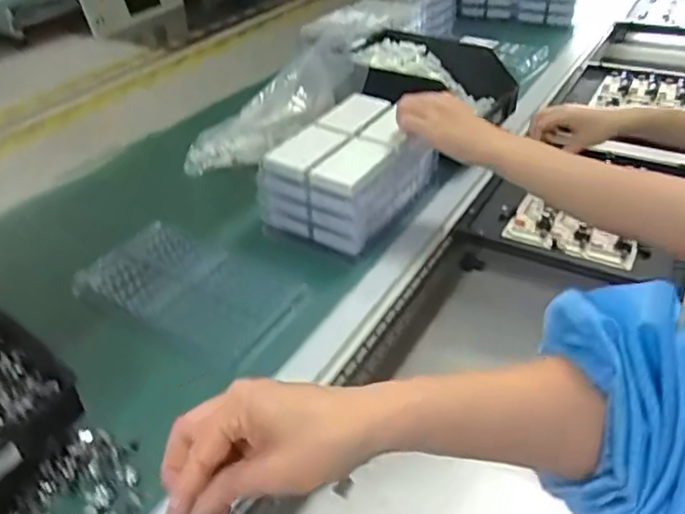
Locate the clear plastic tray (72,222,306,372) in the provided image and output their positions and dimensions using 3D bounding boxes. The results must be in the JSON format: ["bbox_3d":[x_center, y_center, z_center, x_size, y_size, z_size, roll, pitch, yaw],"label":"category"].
[{"bbox_3d":[-0.157,0.030,0.614,0.208,0.033,0.132,15,44,24],"label":"clear plastic tray"}]

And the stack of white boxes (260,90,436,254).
[{"bbox_3d":[0.013,-0.108,0.705,0.135,0.092,0.206,22,47,31],"label":"stack of white boxes"}]

